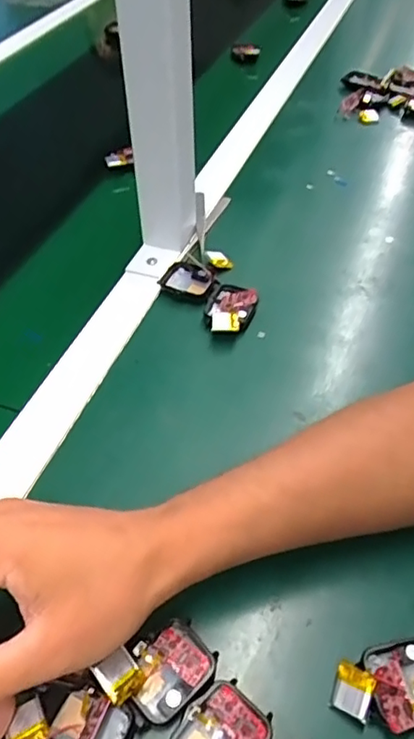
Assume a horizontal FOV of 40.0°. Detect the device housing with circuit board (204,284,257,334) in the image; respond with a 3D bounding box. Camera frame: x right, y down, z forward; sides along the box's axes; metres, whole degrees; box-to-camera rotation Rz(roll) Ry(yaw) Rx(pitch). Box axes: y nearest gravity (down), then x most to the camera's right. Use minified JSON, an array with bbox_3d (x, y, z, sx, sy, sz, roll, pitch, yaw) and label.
[{"bbox_3d":[0.018,-0.050,0.472,0.040,0.017,0.056,18,49,17],"label":"device housing with circuit board"}]

